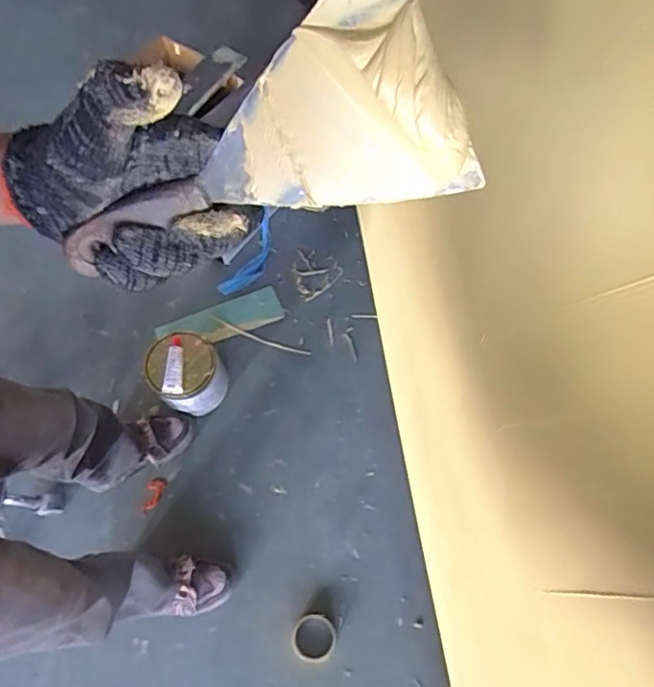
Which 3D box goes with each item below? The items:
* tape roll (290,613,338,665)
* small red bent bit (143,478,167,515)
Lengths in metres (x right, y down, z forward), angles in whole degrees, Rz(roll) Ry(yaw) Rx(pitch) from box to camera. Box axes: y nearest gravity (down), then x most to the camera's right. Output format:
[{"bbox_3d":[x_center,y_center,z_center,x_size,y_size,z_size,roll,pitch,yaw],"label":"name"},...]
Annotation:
[{"bbox_3d":[-0.026,0.595,1.192,0.091,0.026,0.094,-1,67,2],"label":"tape roll"},{"bbox_3d":[-0.390,0.337,1.316,0.041,0.012,0.081,20,70,11],"label":"small red bent bit"}]

